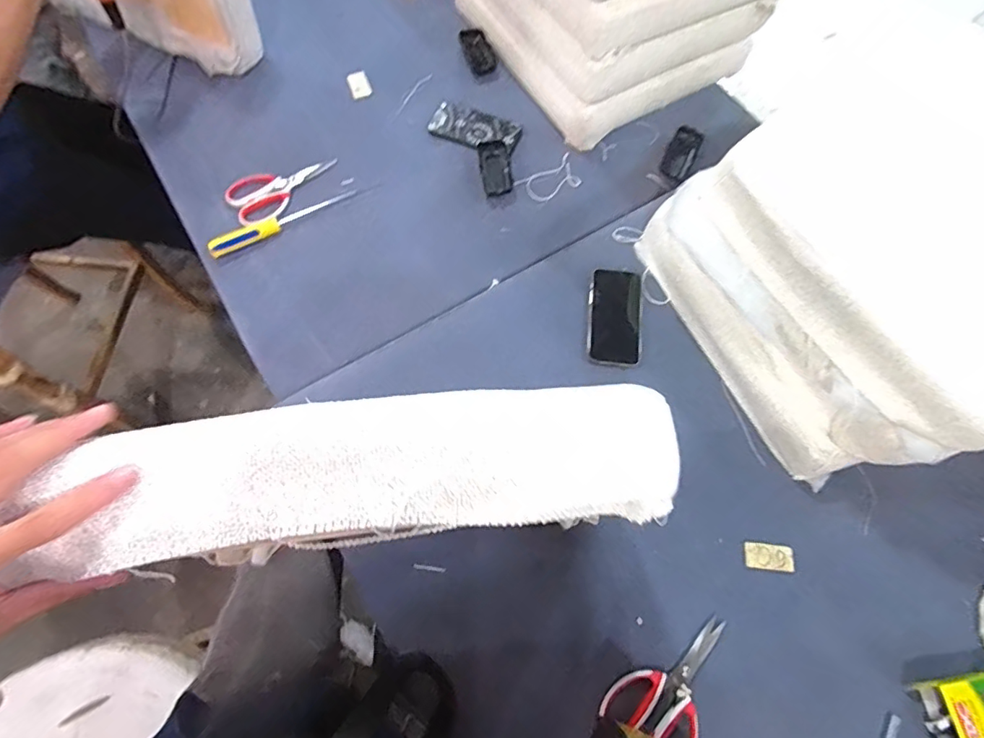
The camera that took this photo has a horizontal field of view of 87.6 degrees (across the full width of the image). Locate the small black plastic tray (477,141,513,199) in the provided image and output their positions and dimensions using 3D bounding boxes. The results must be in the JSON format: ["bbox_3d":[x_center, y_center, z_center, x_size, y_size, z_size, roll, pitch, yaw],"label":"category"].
[{"bbox_3d":[0.006,-0.354,0.904,0.052,0.015,0.110,-8,69,-4],"label":"small black plastic tray"}]

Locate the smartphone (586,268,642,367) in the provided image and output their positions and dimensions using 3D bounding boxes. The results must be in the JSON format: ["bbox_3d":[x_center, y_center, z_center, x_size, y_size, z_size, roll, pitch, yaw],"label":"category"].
[{"bbox_3d":[0.190,-0.083,0.799,0.080,0.014,0.162,5,69,2],"label":"smartphone"}]

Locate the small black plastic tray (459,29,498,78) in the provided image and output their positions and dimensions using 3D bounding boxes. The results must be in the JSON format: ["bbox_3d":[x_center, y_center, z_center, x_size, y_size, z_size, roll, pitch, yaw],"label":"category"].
[{"bbox_3d":[-0.024,-0.627,1.014,0.056,0.010,0.116,-16,70,-7],"label":"small black plastic tray"}]

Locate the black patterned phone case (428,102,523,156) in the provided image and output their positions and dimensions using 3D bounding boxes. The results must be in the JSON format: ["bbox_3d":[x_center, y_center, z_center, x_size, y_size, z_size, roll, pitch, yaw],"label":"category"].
[{"bbox_3d":[-0.029,-0.443,0.946,0.166,0.013,0.082,20,70,7],"label":"black patterned phone case"}]

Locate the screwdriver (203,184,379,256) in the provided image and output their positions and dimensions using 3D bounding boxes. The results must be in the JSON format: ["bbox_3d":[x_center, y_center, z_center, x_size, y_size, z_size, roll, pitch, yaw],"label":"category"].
[{"bbox_3d":[-0.330,-0.259,0.859,0.288,0.023,0.032,-31,72,-12],"label":"screwdriver"}]

